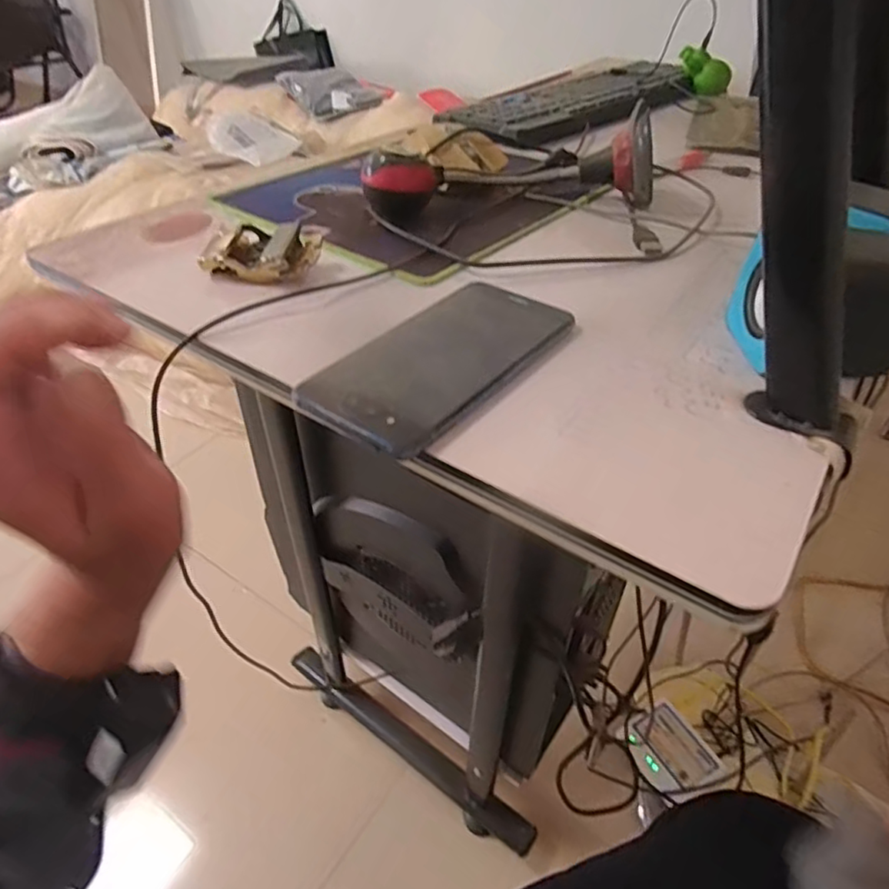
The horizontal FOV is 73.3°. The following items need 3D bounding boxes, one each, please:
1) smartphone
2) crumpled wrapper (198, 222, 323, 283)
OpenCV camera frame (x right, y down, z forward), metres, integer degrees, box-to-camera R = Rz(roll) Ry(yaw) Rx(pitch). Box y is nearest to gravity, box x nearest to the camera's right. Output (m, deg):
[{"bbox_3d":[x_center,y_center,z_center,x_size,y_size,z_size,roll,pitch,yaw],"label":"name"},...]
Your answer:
[{"bbox_3d":[0.002,-0.047,0.309,0.075,0.004,0.150,28,48,28],"label":"smartphone"},{"bbox_3d":[-0.116,-0.125,0.387,0.067,0.025,0.042,9,42,10],"label":"crumpled wrapper"}]

